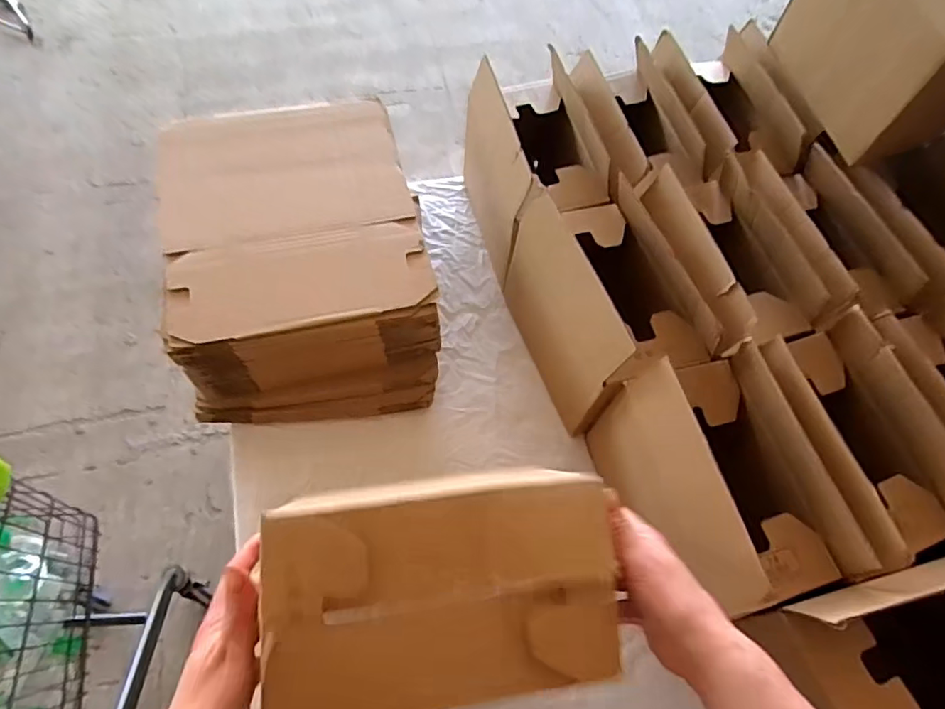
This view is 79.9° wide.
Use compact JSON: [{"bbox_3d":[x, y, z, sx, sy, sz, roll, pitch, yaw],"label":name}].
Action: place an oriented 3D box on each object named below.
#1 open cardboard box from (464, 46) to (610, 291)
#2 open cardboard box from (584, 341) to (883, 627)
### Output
[{"bbox_3d":[0.081,-0.254,0.788,0.134,0.203,0.248,-10,64,-9],"label":"open cardboard box"},{"bbox_3d":[0.244,0.132,0.580,0.140,0.195,0.228,-14,64,-11],"label":"open cardboard box"}]

